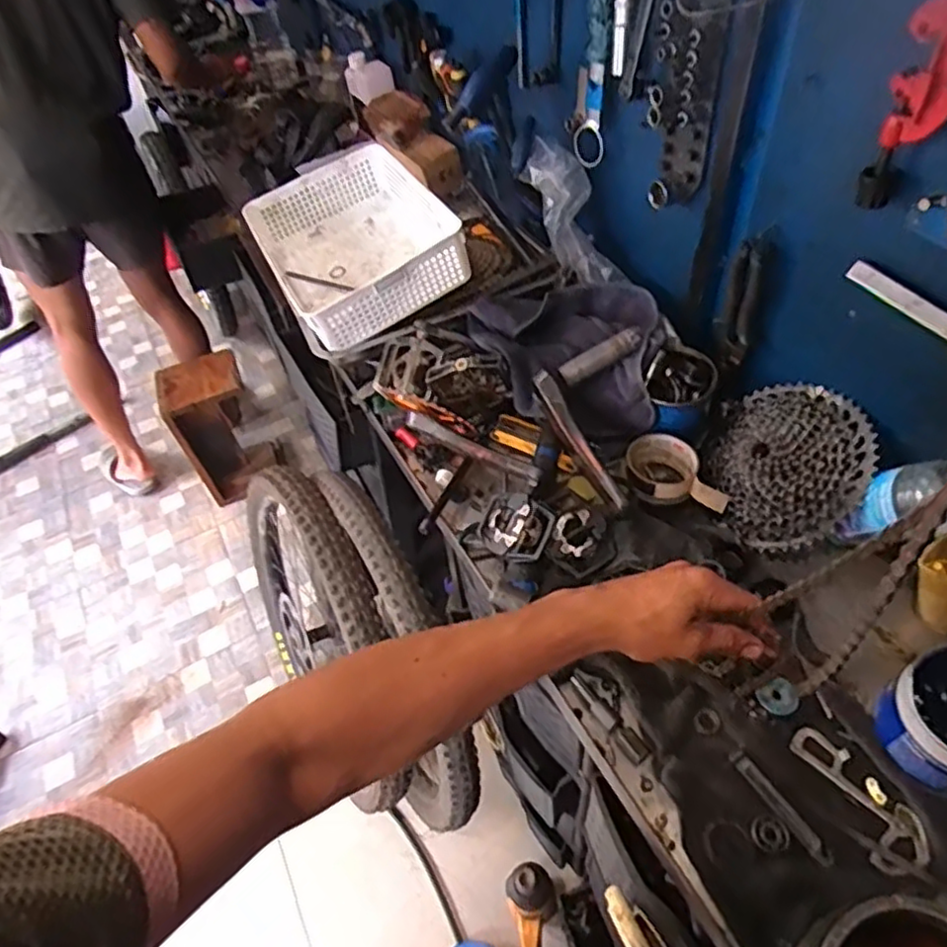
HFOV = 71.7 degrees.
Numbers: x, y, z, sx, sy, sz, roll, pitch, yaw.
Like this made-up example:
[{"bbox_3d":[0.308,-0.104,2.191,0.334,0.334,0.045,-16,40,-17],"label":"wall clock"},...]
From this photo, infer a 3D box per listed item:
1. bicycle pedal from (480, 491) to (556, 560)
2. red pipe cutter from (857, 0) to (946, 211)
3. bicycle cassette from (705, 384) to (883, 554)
[{"bbox_3d":[0.043,0.058,0.734,0.089,0.022,0.069,25,95,43],"label":"bicycle pedal"},{"bbox_3d":[0.344,-0.278,0.512,0.021,0.147,0.053,-27,52,-16],"label":"red pipe cutter"},{"bbox_3d":[0.339,-0.021,0.723,0.173,0.051,0.192,-34,50,26],"label":"bicycle cassette"}]

